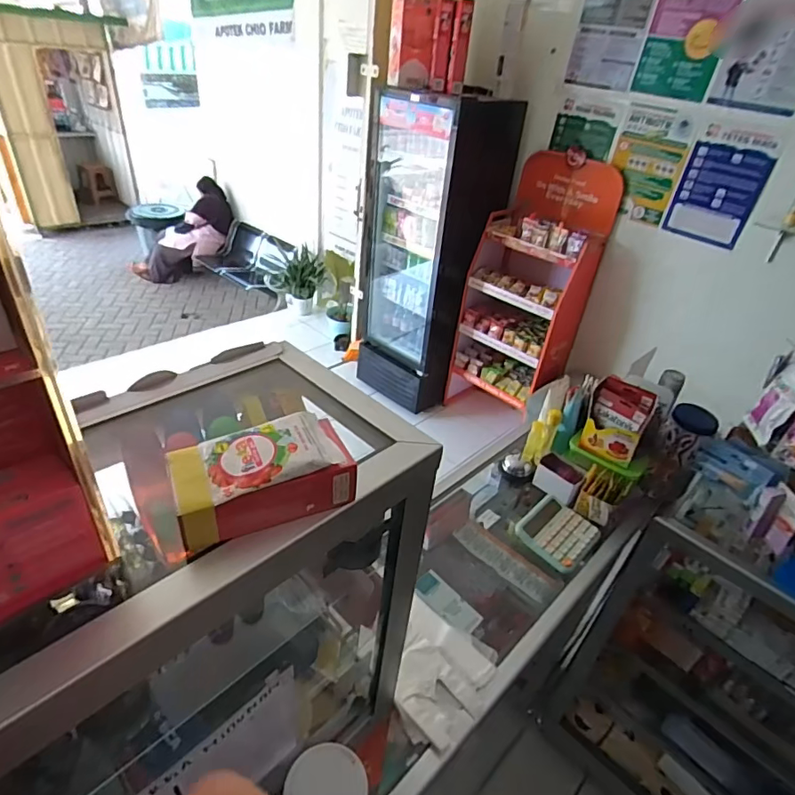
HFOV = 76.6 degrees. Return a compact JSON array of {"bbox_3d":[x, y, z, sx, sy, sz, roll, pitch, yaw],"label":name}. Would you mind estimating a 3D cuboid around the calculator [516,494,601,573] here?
[{"bbox_3d":[0.325,0.271,1.020,0.146,0.027,0.127,-25,46,-38],"label":"calculator"}]

